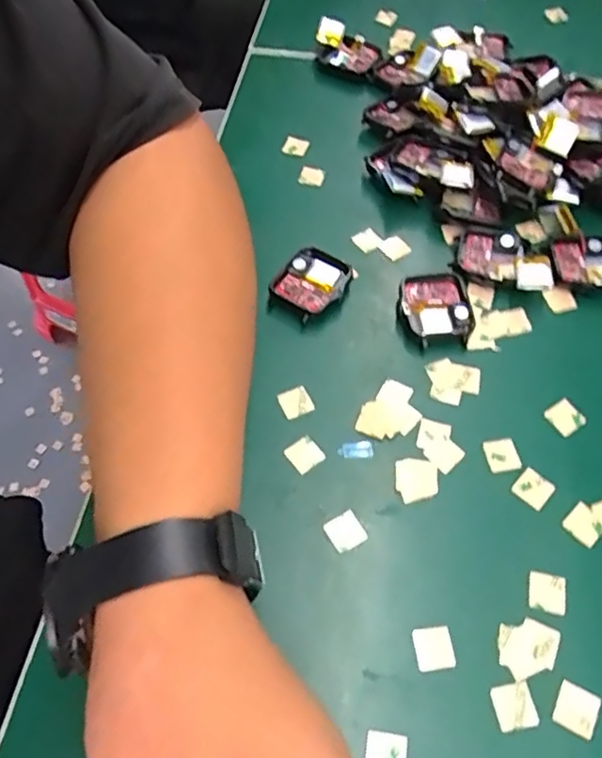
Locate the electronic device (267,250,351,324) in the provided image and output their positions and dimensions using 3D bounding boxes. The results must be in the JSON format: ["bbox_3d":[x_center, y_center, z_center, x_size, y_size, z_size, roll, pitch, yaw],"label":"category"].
[{"bbox_3d":[0.006,-0.055,0.359,0.036,0.012,0.043,35,65,20],"label":"electronic device"}]

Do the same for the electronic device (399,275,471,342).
[{"bbox_3d":[0.075,-0.040,0.348,0.037,0.011,0.044,-2,58,0],"label":"electronic device"}]

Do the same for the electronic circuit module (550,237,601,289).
[{"bbox_3d":[0.170,-0.068,0.361,0.041,0.010,0.036,6,58,5],"label":"electronic circuit module"}]

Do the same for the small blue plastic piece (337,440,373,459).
[{"bbox_3d":[0.027,0.035,0.309,0.017,0.004,0.009,1,58,2],"label":"small blue plastic piece"}]

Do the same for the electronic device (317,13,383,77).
[{"bbox_3d":[0.035,-0.253,0.476,0.032,0.023,0.065,-40,65,-21],"label":"electronic device"}]

